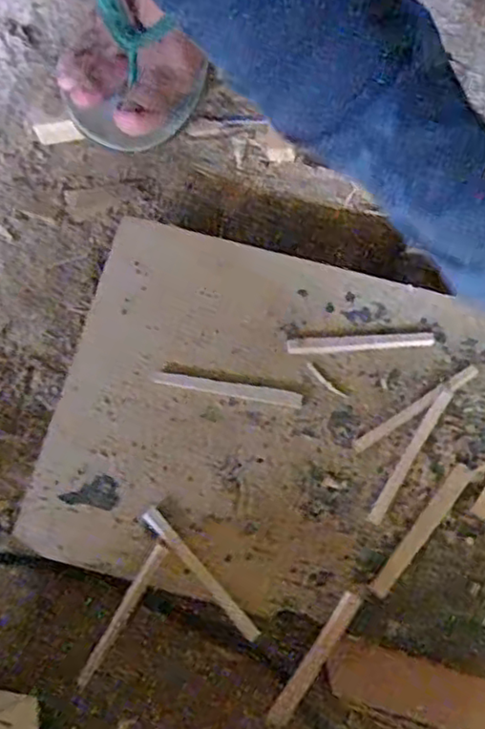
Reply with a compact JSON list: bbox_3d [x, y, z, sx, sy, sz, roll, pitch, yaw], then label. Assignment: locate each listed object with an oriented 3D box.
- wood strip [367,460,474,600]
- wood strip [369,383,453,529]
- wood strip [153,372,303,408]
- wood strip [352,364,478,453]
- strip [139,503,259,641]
[{"bbox_3d":[0.105,0.096,0.393,0.011,0.004,0.091,37,79,11],"label":"wood strip"},{"bbox_3d":[0.101,0.053,0.404,0.009,0.004,0.093,31,77,10],"label":"wood strip"},{"bbox_3d":[-0.009,0.014,0.414,0.090,0.007,0.010,9,75,4],"label":"wood strip"},{"bbox_3d":[0.106,0.025,0.409,0.091,0.004,0.008,-31,76,-7],"label":"wood strip"},{"bbox_3d":[-0.024,0.117,0.381,0.009,0.005,0.092,-42,77,-9],"label":"strip"}]

